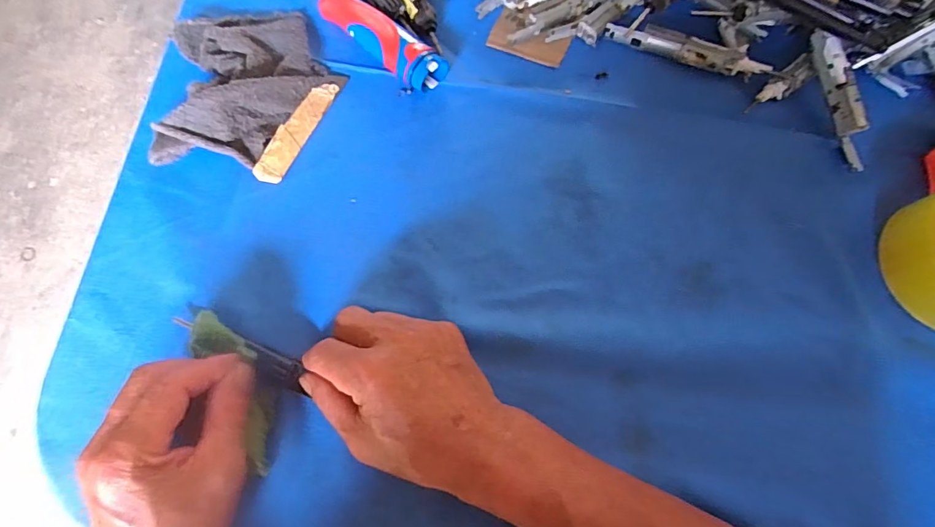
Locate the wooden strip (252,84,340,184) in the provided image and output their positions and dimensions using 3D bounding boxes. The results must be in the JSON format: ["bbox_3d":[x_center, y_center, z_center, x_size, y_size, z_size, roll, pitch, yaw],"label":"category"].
[{"bbox_3d":[-0.139,-0.109,0.392,0.022,0.005,0.099,24,74,7],"label":"wooden strip"}]

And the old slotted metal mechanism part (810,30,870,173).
[{"bbox_3d":[0.292,-0.127,0.374,0.019,0.025,0.109,-17,91,-3],"label":"old slotted metal mechanism part"}]

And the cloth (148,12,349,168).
[{"bbox_3d":[-0.178,-0.153,0.392,0.135,0.032,0.143,1,73,0],"label":"cloth"}]

